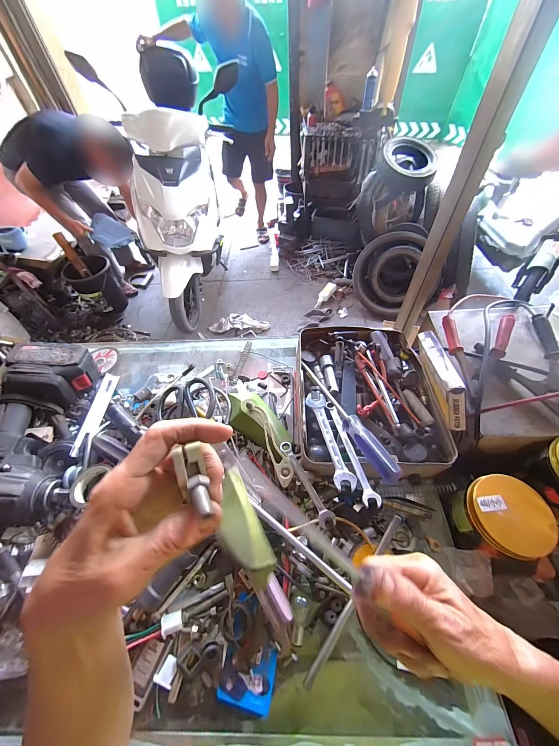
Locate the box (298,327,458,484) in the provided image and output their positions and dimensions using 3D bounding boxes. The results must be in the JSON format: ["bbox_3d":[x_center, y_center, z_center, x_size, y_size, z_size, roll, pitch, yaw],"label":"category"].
[{"bbox_3d":[0.129,0.030,0.415,0.198,0.066,0.267,-1,55,3],"label":"box"}]

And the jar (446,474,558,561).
[{"bbox_3d":[0.261,0.179,0.336,0.083,0.082,0.079,-2,55,2],"label":"jar"}]

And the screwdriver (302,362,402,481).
[{"bbox_3d":[0.088,0.054,0.387,0.026,0.021,0.220,-22,43,-11],"label":"screwdriver"}]

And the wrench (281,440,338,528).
[{"bbox_3d":[0.033,0.140,0.355,0.018,0.009,0.115,-26,58,-14],"label":"wrench"}]

